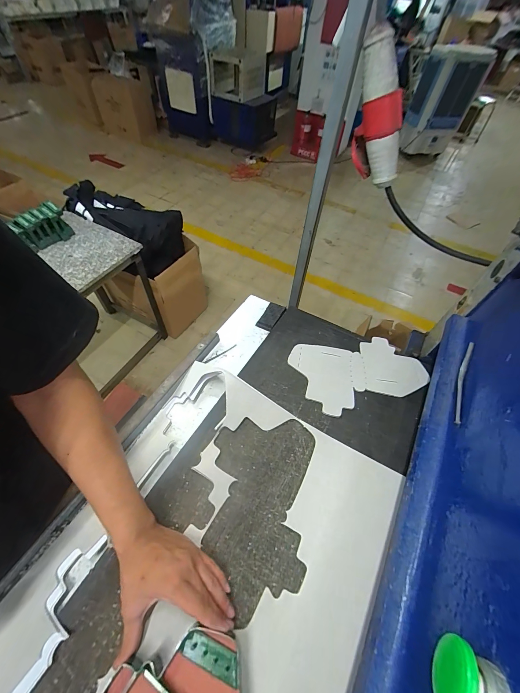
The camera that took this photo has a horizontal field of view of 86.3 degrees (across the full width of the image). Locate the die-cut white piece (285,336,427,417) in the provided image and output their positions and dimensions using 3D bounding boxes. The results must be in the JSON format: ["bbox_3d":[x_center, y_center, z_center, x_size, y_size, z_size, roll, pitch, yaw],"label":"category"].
[{"bbox_3d":[0.209,0.046,0.600,0.257,0.006,0.166,-13,54,-13],"label":"die-cut white piece"}]

